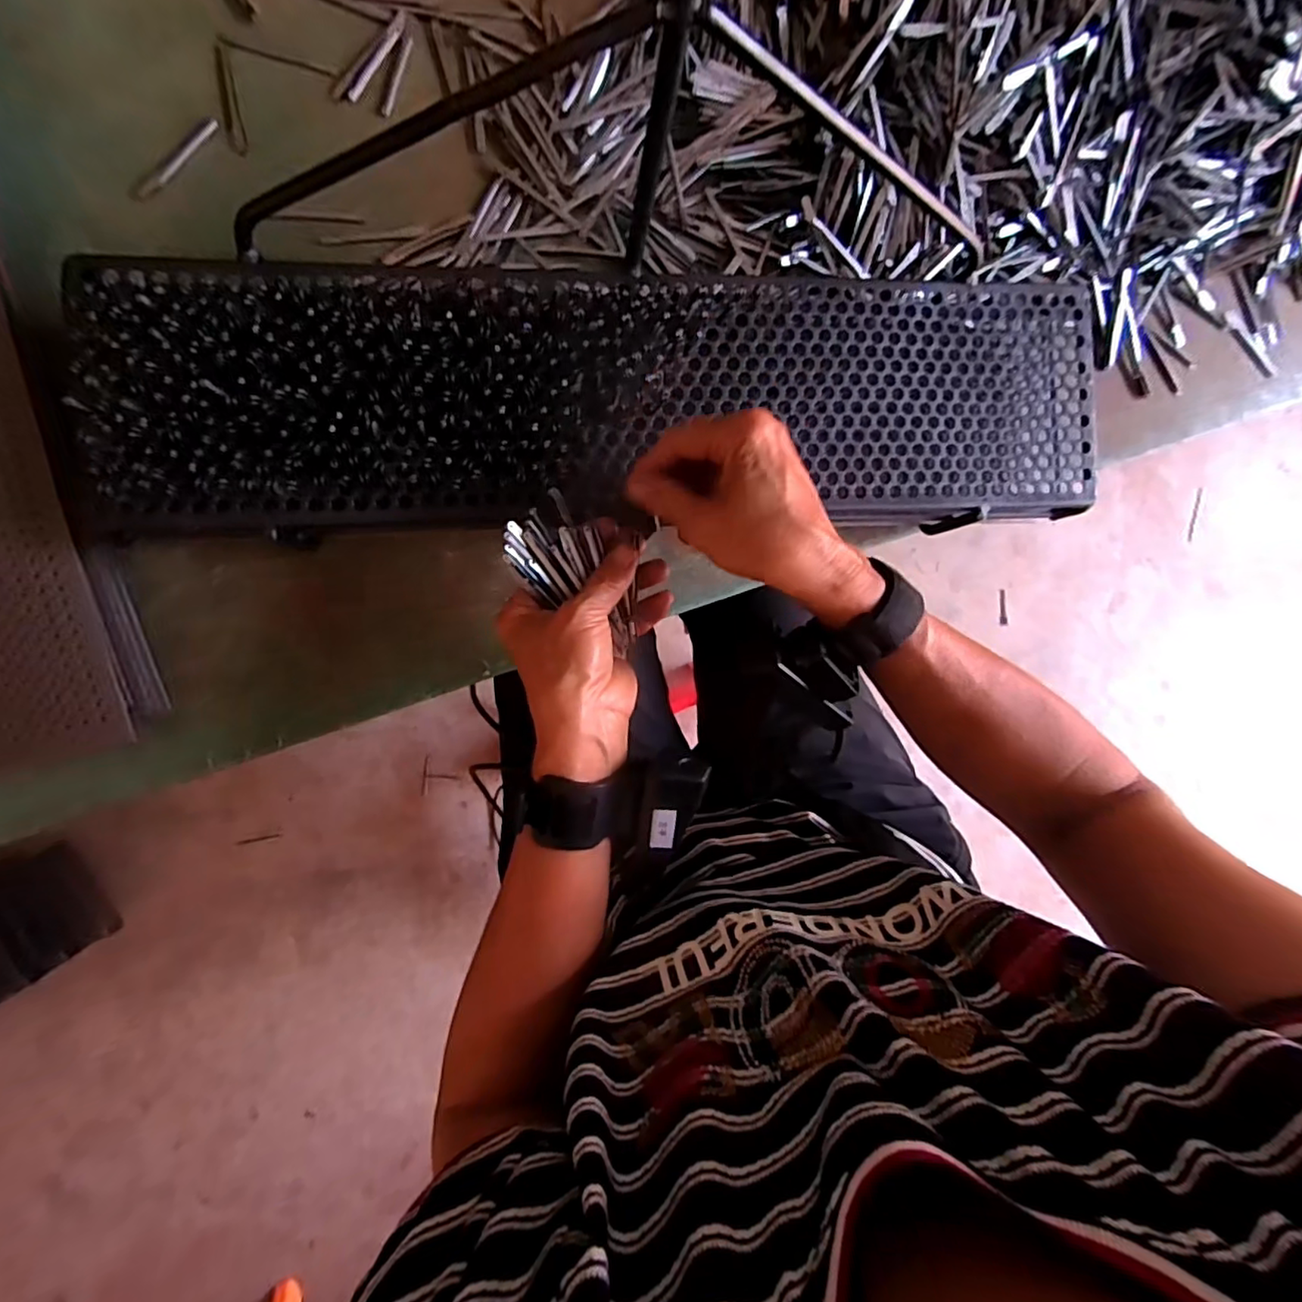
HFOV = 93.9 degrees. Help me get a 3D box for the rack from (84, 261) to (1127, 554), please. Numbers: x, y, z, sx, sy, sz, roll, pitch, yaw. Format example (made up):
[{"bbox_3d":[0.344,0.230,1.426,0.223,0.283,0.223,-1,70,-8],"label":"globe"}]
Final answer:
[{"bbox_3d":[-0.005,-0.149,0.365,0.580,0.039,0.148,-5,93,-9],"label":"rack"}]

